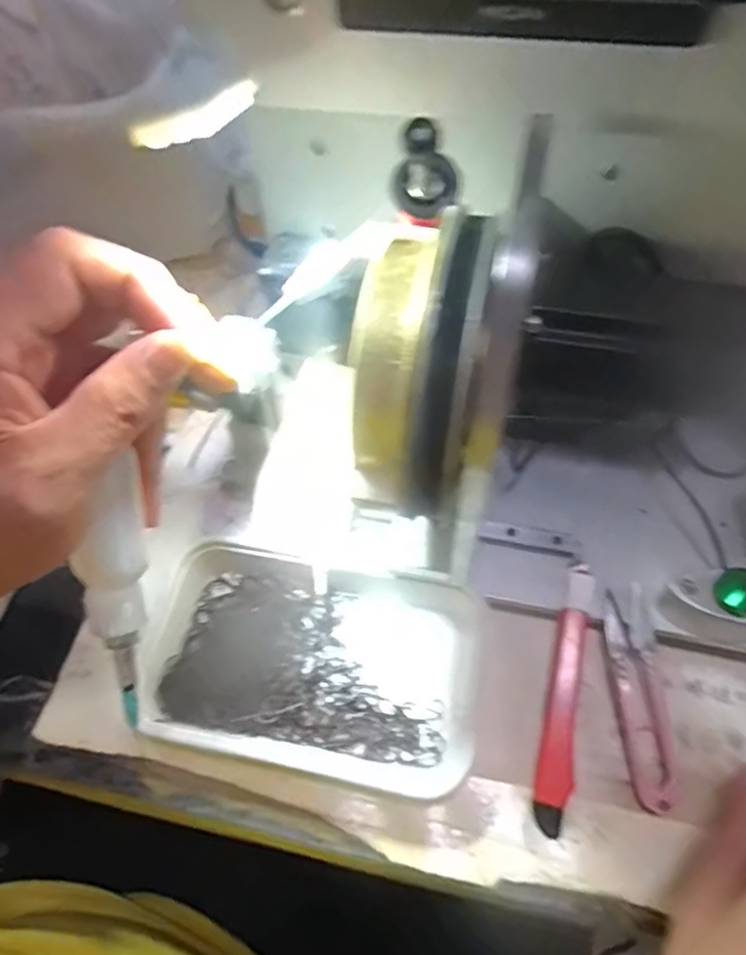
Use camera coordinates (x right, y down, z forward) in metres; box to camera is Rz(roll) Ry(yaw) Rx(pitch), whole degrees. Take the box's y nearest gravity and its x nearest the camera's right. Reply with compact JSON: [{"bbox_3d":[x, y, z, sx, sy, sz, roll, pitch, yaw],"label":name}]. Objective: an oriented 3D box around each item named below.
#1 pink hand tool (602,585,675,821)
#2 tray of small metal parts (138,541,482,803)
[{"bbox_3d":[0.132,0.112,0.306,0.020,0.018,0.096,-6,57,0],"label":"pink hand tool"},{"bbox_3d":[-0.031,0.095,0.320,0.168,0.027,0.104,9,59,10],"label":"tray of small metal parts"}]

